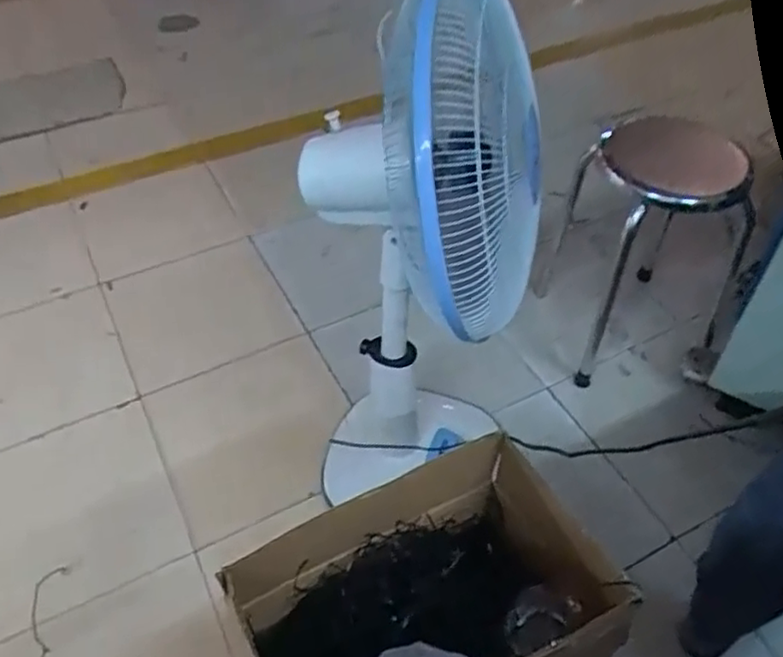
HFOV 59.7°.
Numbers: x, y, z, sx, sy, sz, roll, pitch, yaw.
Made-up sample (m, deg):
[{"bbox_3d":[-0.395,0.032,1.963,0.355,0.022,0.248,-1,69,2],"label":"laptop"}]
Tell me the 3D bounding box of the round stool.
[{"bbox_3d":[0.519,-0.180,1.395,0.345,0.451,0.328,6,50,7],"label":"round stool"}]

